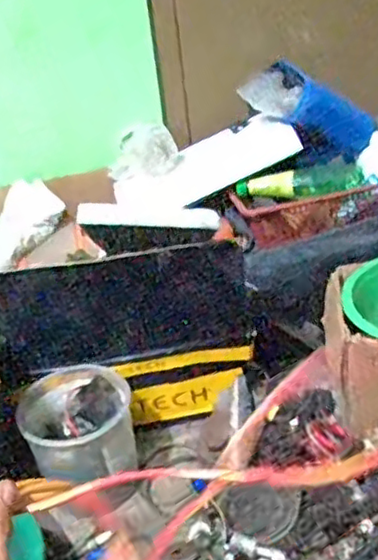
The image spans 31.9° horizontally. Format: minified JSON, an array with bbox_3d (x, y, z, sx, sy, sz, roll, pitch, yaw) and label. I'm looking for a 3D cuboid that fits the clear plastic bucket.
[{"bbox_3d":[-0.166,0.244,1.013,0.156,0.170,0.144,-6,31,3],"label":"clear plastic bucket"}]

